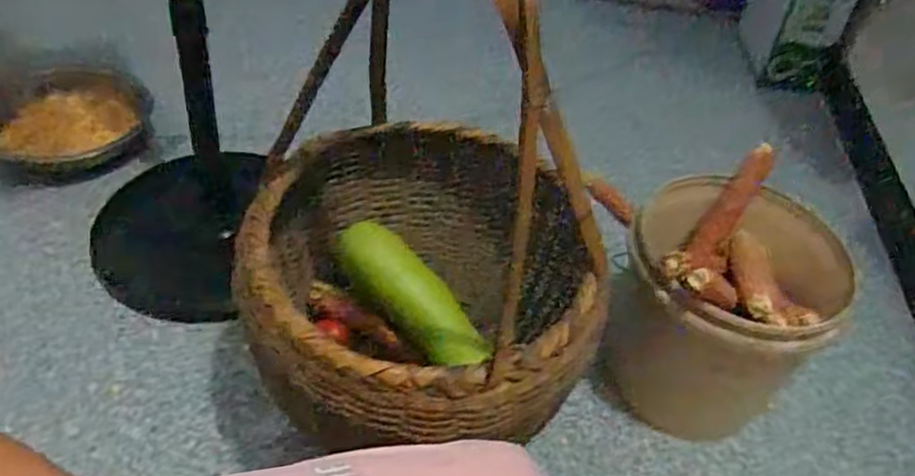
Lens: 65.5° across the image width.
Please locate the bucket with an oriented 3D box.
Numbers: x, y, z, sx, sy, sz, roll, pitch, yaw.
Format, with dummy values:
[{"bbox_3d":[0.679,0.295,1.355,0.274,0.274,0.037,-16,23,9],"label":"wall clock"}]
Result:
[{"bbox_3d":[0.319,0.103,0.897,0.252,0.271,0.253,4,43,-4],"label":"bucket"}]

